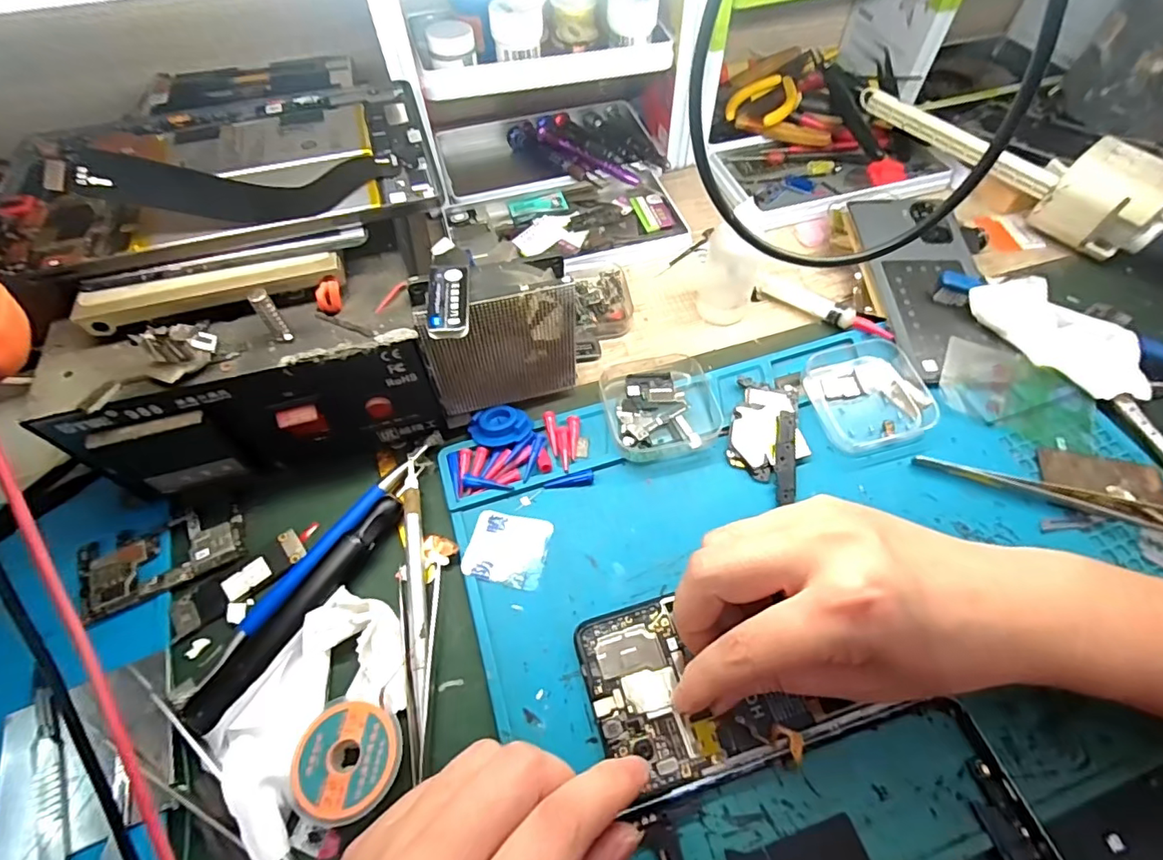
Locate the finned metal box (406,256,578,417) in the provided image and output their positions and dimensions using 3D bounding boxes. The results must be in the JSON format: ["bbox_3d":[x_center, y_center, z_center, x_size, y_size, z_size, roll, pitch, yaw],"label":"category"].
[{"bbox_3d":[-0.043,-0.051,0.294,0.080,0.083,0.029,-15,59,-8],"label":"finned metal box"}]

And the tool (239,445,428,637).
[{"bbox_3d":[-0.127,0.052,0.277,0.015,0.007,0.130,29,63,18],"label":"tool"}]

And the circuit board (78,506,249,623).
[{"bbox_3d":[-0.214,0.063,0.274,0.072,0.006,0.041,-26,61,-14],"label":"circuit board"}]

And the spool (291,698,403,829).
[{"bbox_3d":[-0.097,0.137,0.222,0.043,0.008,0.043,-1,58,1],"label":"spool"}]

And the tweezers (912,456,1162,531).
[{"bbox_3d":[0.254,0.033,0.285,0.141,0.007,0.015,18,61,12],"label":"tweezers"}]

